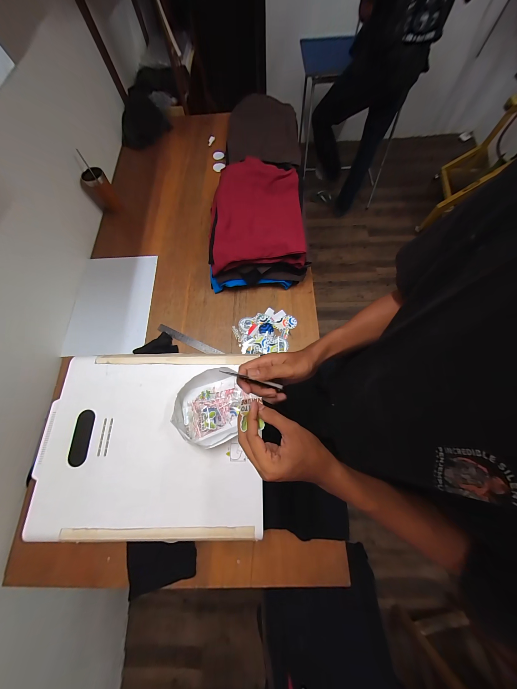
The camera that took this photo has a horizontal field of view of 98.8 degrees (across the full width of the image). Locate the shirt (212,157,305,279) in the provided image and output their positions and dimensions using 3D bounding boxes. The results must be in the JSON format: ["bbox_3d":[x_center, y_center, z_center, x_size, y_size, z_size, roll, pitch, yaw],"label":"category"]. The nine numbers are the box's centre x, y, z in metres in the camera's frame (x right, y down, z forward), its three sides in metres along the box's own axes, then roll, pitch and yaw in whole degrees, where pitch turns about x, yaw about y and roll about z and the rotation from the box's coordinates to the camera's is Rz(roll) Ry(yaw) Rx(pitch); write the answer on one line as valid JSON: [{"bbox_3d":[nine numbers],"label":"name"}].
[{"bbox_3d":[-0.003,-0.504,0.823,0.328,0.055,0.535,2,65,0],"label":"shirt"}]

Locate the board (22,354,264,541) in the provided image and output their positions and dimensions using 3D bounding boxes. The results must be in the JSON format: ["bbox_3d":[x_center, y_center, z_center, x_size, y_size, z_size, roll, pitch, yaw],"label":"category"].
[{"bbox_3d":[-0.248,0.216,0.521,0.491,0.022,0.399,-1,72,1],"label":"board"}]

